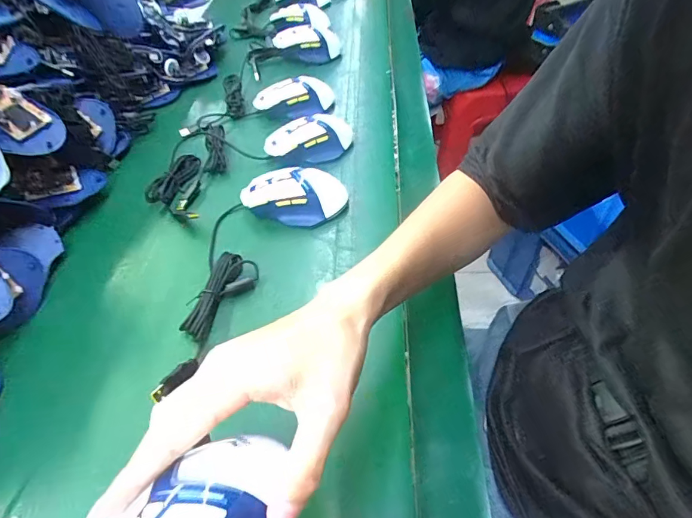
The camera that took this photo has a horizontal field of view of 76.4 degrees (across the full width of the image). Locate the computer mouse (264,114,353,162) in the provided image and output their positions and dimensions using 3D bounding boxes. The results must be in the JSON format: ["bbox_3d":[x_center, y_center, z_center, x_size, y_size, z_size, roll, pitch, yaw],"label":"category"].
[{"bbox_3d":[-0.043,-0.167,0.601,0.128,0.040,0.074,-29,52,-21],"label":"computer mouse"}]

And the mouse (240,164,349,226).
[{"bbox_3d":[-0.061,-0.073,0.516,0.120,0.040,0.065,-5,48,-1],"label":"mouse"}]

